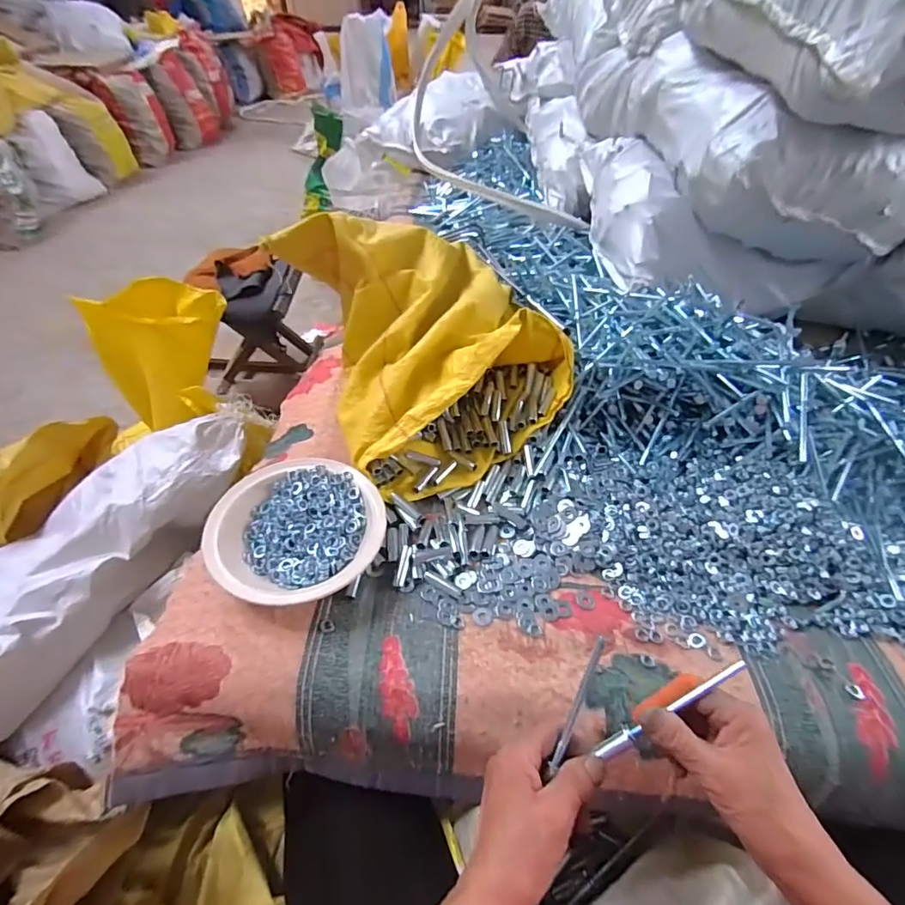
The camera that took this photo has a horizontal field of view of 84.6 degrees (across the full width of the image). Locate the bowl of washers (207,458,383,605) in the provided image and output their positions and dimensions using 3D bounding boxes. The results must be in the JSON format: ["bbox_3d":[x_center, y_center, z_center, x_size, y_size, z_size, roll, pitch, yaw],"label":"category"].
[{"bbox_3d":[-0.163,0.083,0.529,0.168,0.053,0.165,1,47,-1],"label":"bowl of washers"}]

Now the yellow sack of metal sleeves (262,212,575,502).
[{"bbox_3d":[-0.026,-0.146,0.654,0.299,0.201,0.326,-22,51,-21],"label":"yellow sack of metal sleeves"}]

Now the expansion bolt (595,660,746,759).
[{"bbox_3d":[0.151,0.179,0.346,0.119,0.009,0.007,-36,52,5],"label":"expansion bolt"}]

